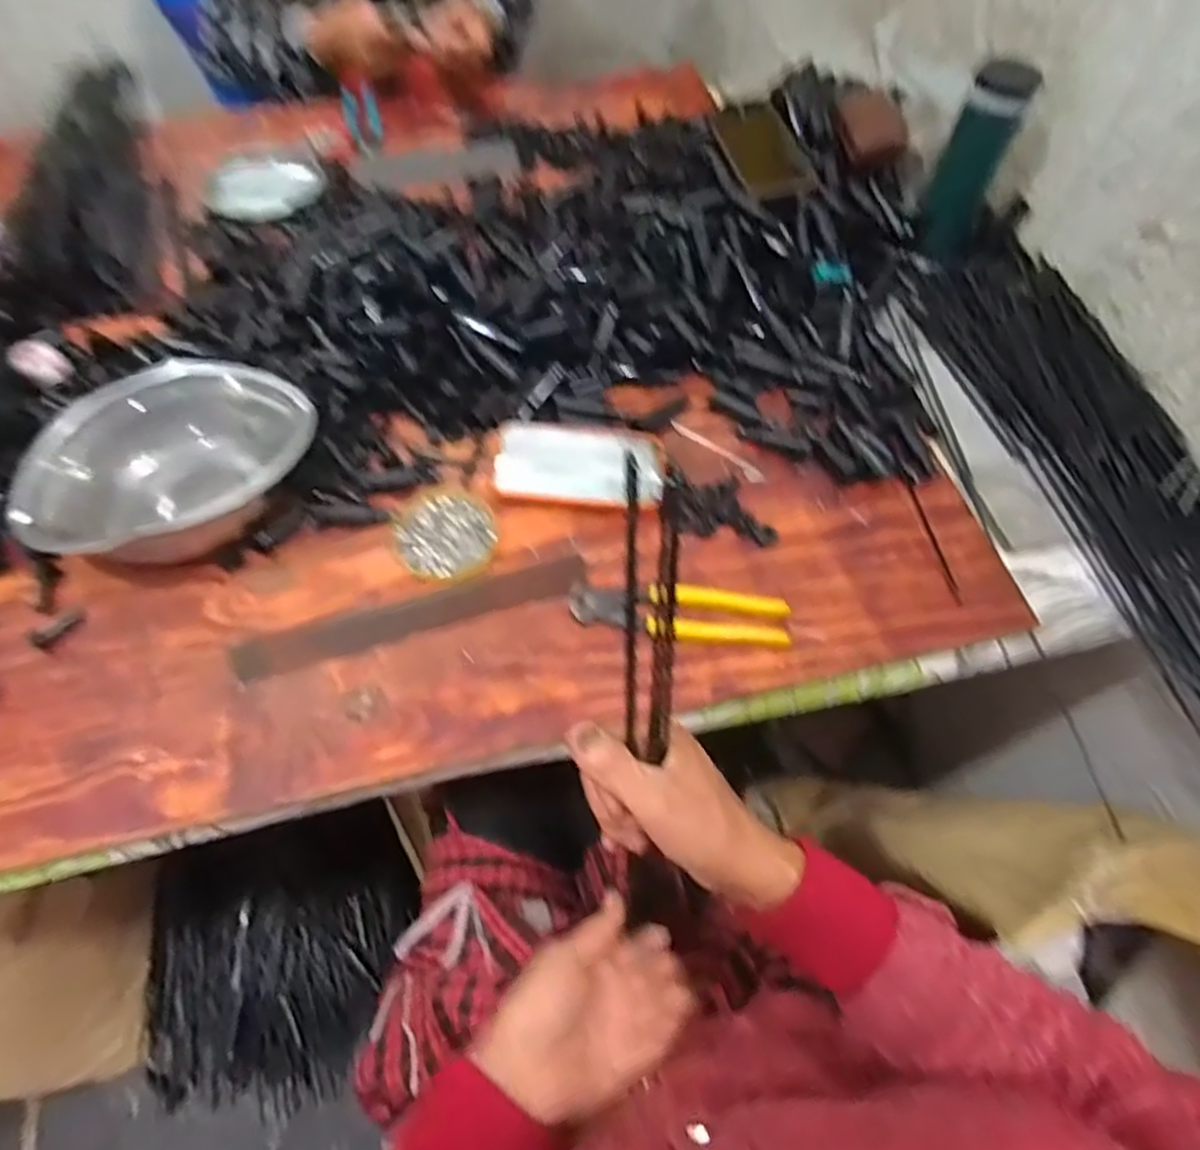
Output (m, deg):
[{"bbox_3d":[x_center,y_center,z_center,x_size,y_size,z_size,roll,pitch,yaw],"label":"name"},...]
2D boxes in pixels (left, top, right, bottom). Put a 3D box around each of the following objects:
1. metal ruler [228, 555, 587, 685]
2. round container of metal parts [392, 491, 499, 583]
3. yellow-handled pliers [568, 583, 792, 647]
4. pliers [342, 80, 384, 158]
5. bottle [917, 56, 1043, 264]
[{"bbox_3d":[-0.141,0.031,0.521,0.265,0.010,0.033,-15,60,-12],"label":"metal ruler"},{"bbox_3d":[-0.127,-0.037,0.554,0.079,0.016,0.084,1,60,-1],"label":"round container of metal parts"},{"bbox_3d":[0.060,0.030,0.516,0.165,0.026,0.046,8,60,3],"label":"yellow-handled pliers"},{"bbox_3d":[-0.305,-0.584,0.872,0.044,0.016,0.160,-14,61,-9],"label":"pliers"},{"bbox_3d":[0.370,-0.402,0.667,0.061,0.153,0.064,21,62,10],"label":"bottle"}]

